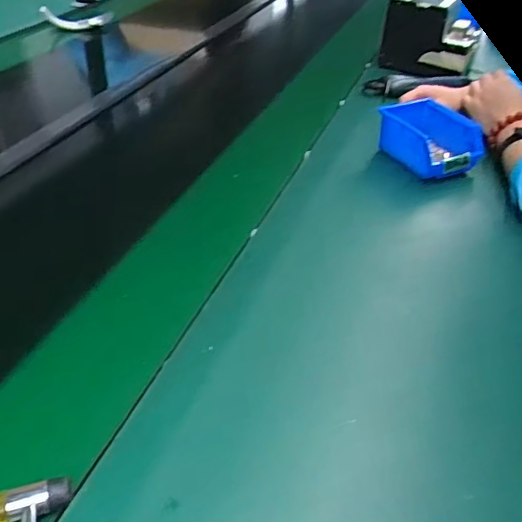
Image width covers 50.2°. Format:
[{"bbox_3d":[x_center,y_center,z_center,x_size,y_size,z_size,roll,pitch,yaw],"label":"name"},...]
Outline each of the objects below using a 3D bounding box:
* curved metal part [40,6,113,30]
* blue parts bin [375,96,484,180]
[{"bbox_3d":[-0.463,-0.615,1.412,0.168,0.052,0.036,-8,40,-16],"label":"curved metal part"},{"bbox_3d":[0.245,-0.188,0.838,0.096,0.070,0.146,-12,41,-19],"label":"blue parts bin"}]

